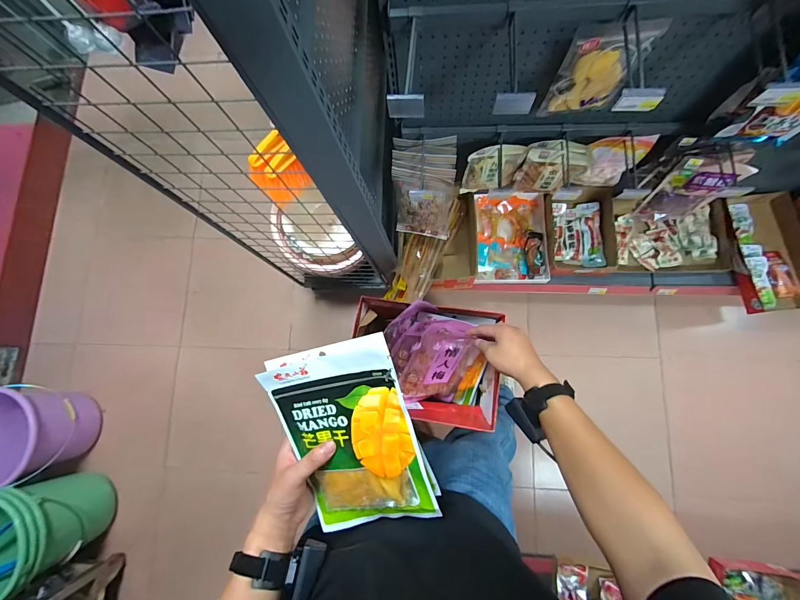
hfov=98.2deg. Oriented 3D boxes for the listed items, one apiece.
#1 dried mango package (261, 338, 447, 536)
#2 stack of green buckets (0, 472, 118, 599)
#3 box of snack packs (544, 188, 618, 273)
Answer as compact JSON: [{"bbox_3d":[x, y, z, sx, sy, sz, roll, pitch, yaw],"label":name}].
[{"bbox_3d":[-0.061,0.185,0.439,0.167,0.019,0.241,-15,99,14],"label":"dried mango package"},{"bbox_3d":[-1.249,0.782,1.203,0.281,0.391,0.315,-26,79,0],"label":"stack of green buckets"},{"bbox_3d":[0.641,-0.250,1.236,0.229,0.092,0.306,-1,80,5],"label":"box of snack packs"}]

